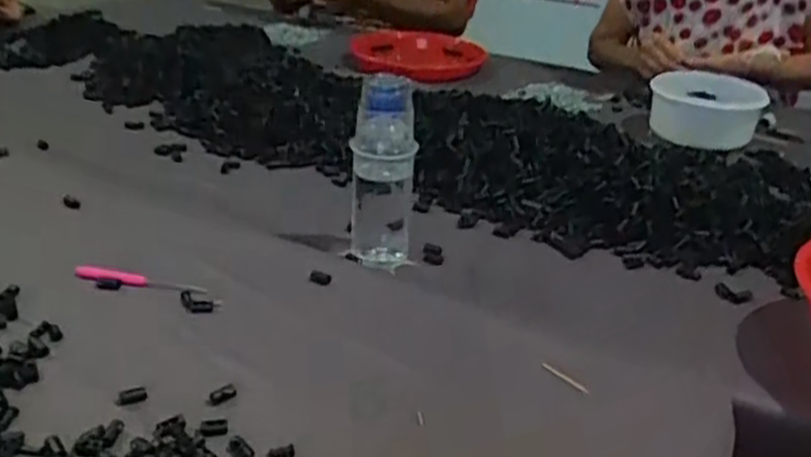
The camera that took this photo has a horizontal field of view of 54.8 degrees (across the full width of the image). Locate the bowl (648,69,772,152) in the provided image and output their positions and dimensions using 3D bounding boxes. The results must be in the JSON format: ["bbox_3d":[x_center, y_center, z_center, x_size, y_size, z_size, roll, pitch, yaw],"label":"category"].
[{"bbox_3d":[0.423,-0.168,1.108,0.150,0.078,0.156,16,29,20],"label":"bowl"}]

